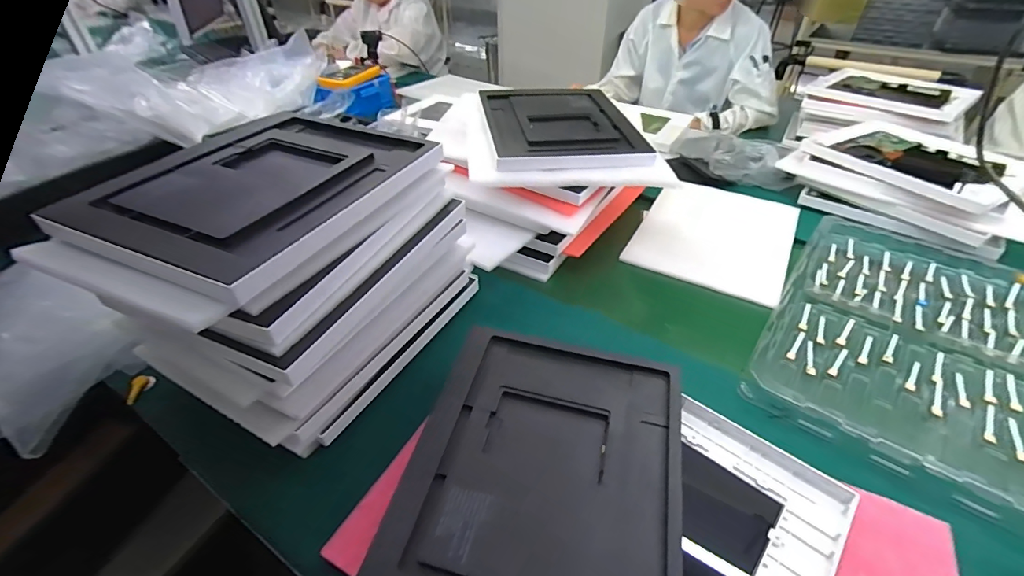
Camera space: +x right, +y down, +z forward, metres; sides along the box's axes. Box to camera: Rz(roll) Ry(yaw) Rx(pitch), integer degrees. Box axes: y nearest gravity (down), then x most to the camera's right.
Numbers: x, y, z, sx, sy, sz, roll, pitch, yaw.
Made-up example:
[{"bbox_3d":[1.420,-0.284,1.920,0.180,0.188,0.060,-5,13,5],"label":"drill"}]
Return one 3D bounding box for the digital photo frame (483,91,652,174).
[{"bbox_3d":[0.074,-0.283,0.790,0.245,0.034,0.290,-8,41,-9],"label":"digital photo frame"}]

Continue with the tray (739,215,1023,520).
[{"bbox_3d":[0.538,0.059,0.613,0.306,0.030,0.479,27,47,28],"label":"tray"}]

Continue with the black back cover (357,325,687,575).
[{"bbox_3d":[0.036,0.164,0.434,0.245,0.025,0.306,10,41,12],"label":"black back cover"}]

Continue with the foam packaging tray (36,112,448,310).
[{"bbox_3d":[-0.257,-0.110,0.481,0.251,0.033,0.304,18,44,21],"label":"foam packaging tray"}]

